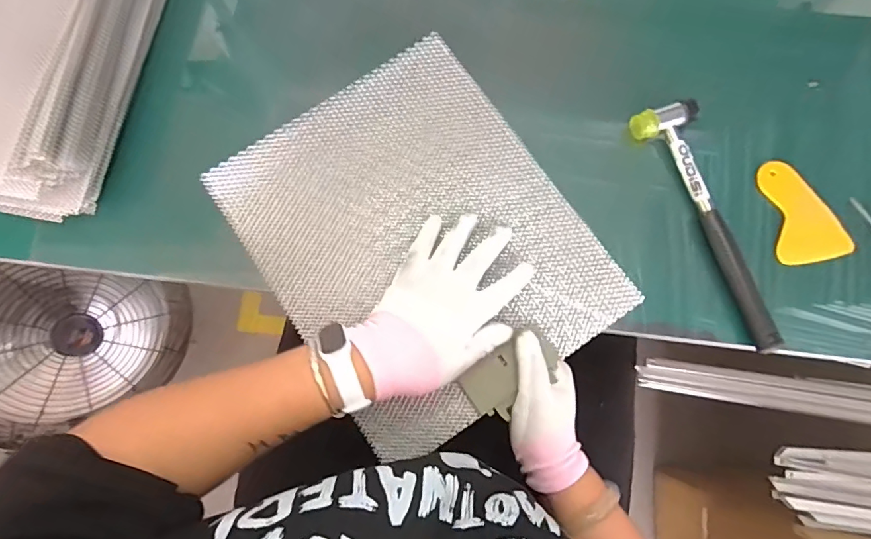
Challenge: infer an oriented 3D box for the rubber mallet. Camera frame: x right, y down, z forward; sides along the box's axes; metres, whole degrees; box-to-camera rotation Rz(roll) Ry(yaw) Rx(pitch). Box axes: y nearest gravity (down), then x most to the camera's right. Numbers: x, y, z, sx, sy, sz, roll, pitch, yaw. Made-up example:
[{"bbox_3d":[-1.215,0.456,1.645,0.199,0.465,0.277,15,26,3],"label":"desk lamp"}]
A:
[{"bbox_3d":[0.262,-0.046,0.438,0.056,0.028,0.241,-22,78,-4],"label":"rubber mallet"}]

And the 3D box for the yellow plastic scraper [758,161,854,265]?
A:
[{"bbox_3d":[0.351,-0.057,0.447,0.062,0.008,0.100,-8,80,4],"label":"yellow plastic scraper"}]

